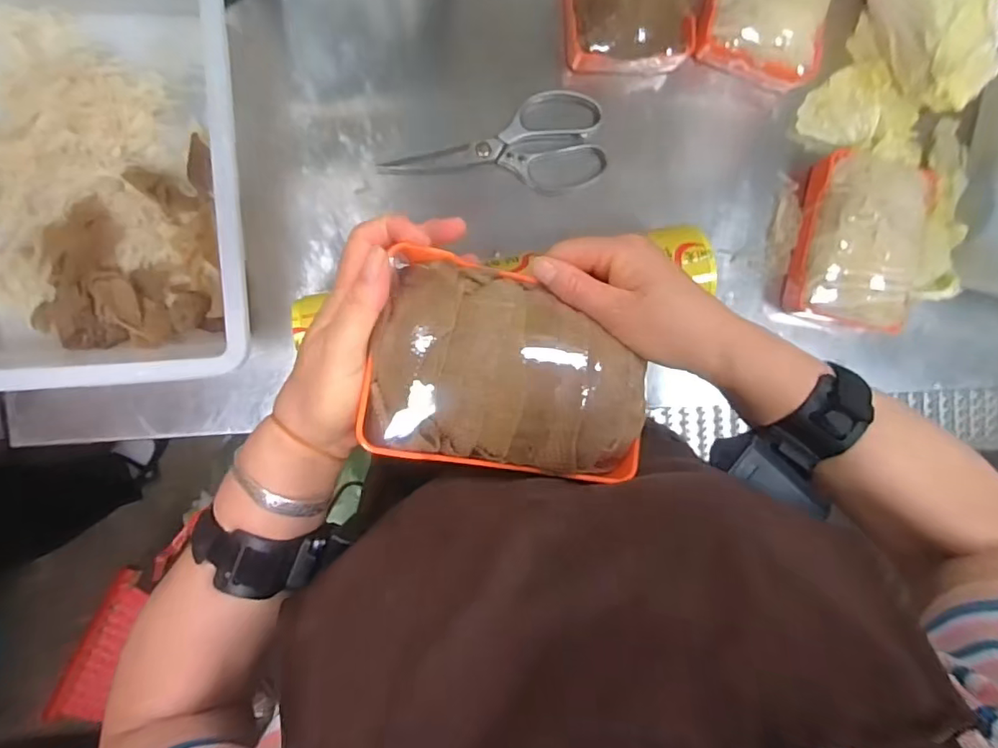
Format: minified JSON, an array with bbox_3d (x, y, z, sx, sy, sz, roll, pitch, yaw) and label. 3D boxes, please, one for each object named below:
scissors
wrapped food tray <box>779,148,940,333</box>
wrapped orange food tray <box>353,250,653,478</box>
[{"bbox_3d":[-0.002,-0.225,0.526,0.218,0.020,0.085,-2,93,-6],"label":"scissors"},{"bbox_3d":[0.376,-0.140,0.556,0.119,0.062,0.174,13,92,-6],"label":"wrapped food tray"},{"bbox_3d":[0.011,-0.001,0.308,0.156,0.039,0.111,11,92,-6],"label":"wrapped orange food tray"}]

